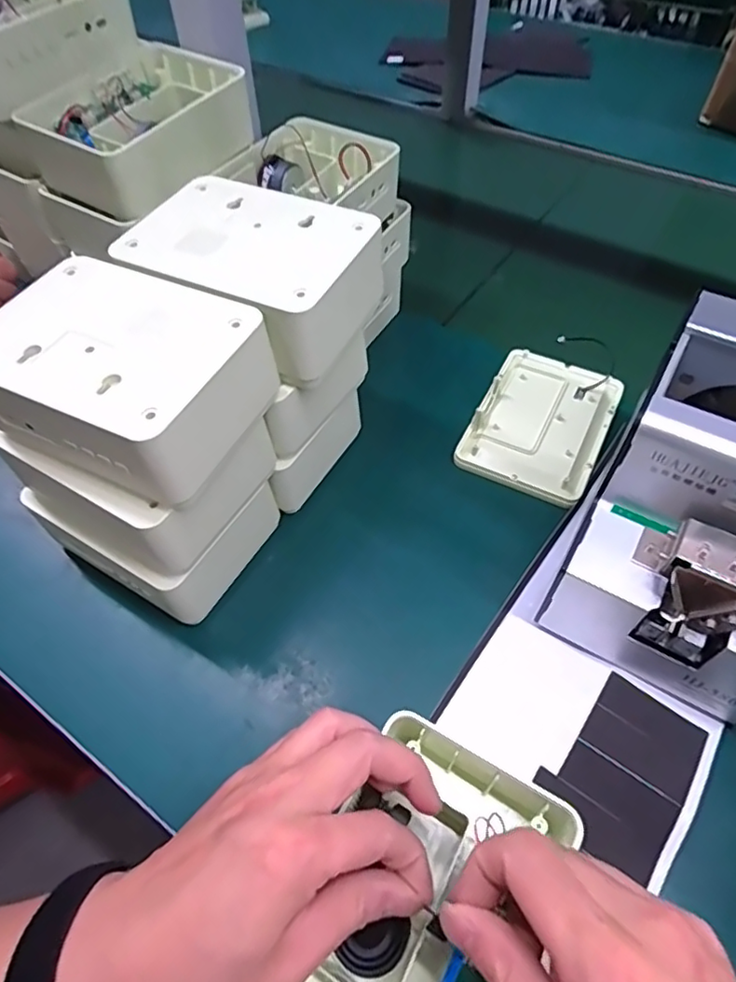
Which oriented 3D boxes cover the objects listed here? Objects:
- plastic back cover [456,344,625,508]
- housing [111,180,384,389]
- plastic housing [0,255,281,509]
[{"bbox_3d":[0.139,-0.057,0.463,0.097,0.017,0.136,23,58,17],"label":"plastic back cover"},{"bbox_3d":[-0.072,-0.135,0.361,0.139,0.055,0.100,24,58,17],"label":"housing"},{"bbox_3d":[-0.131,-0.062,0.316,0.138,0.058,0.099,22,58,16],"label":"plastic housing"}]

